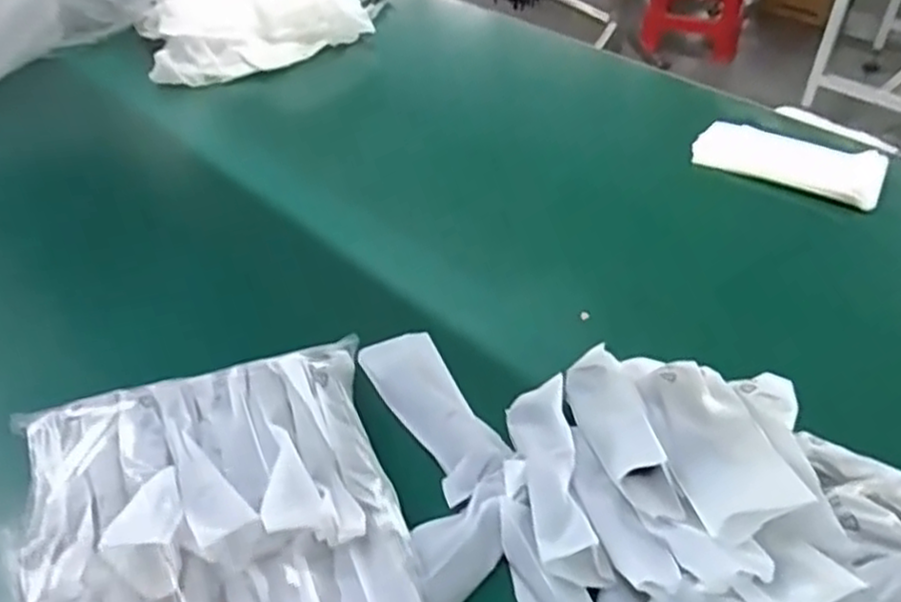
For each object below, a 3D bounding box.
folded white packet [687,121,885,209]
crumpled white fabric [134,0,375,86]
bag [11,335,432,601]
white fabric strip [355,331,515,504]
[{"bbox_3d":[0.356,-0.149,0.776,0.182,0.019,0.082,23,47,25],"label":"folded white packet"},{"bbox_3d":[-0.265,-0.397,0.989,0.294,0.099,0.188,-16,44,-16],"label":"crumpled white fabric"},{"bbox_3d":[-0.129,0.143,0.414,0.206,0.076,0.250,-14,43,-14],"label":"bag"},{"bbox_3d":[-0.014,0.075,0.523,0.053,0.017,0.143,-34,52,-5],"label":"white fabric strip"}]

